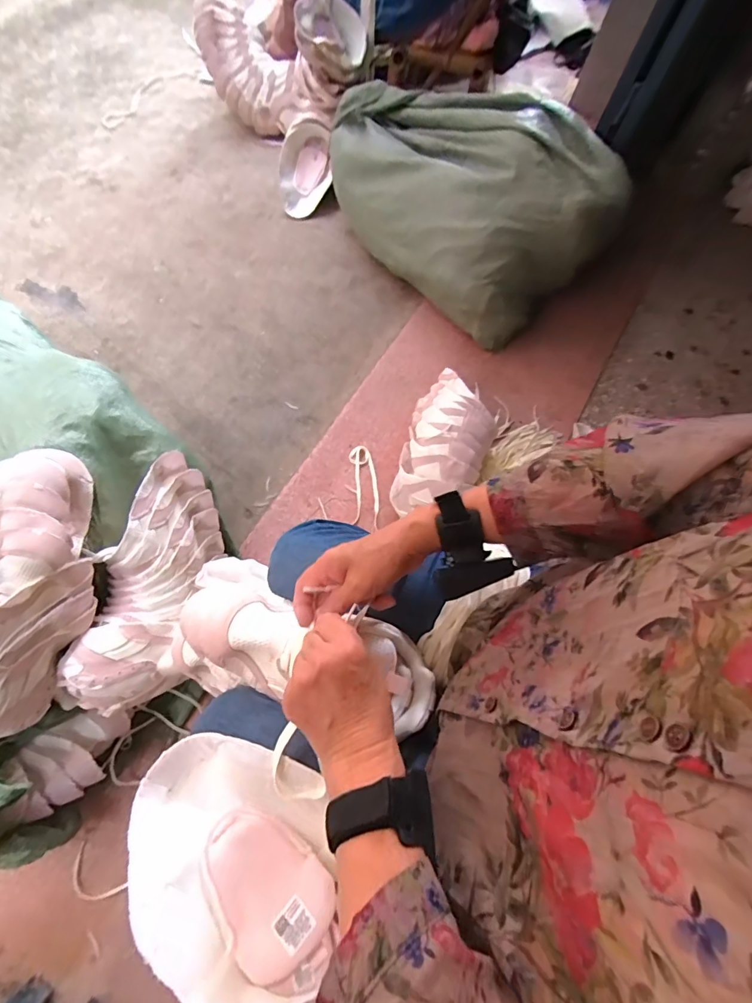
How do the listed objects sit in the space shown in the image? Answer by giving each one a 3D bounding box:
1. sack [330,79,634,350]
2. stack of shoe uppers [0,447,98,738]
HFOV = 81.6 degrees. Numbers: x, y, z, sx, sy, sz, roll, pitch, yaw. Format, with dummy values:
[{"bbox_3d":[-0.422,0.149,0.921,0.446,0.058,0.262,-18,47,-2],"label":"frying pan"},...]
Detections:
[{"bbox_3d":[0.187,-0.733,1.059,0.675,0.289,0.382,39,71,10],"label":"sack"},{"bbox_3d":[-0.493,0.105,0.582,0.171,0.147,0.383,3,69,-4],"label":"stack of shoe uppers"}]

